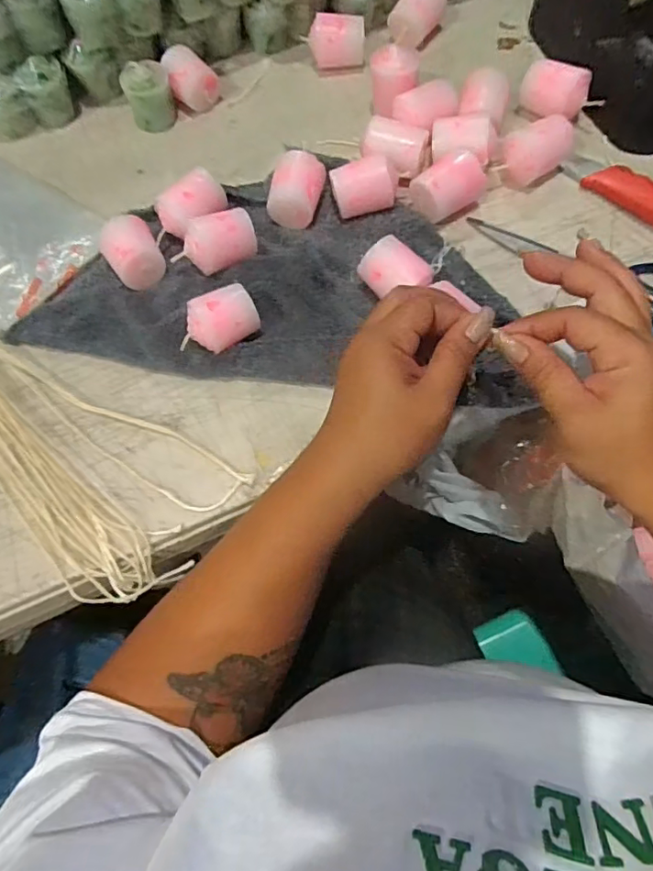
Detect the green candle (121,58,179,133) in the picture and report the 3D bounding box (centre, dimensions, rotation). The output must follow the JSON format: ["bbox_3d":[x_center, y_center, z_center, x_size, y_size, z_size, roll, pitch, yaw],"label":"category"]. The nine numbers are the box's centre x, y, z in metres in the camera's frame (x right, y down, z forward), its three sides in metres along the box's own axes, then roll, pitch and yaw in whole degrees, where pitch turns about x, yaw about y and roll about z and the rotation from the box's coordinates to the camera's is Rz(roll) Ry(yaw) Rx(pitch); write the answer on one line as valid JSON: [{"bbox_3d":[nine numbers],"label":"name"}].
[{"bbox_3d":[-0.146,-0.282,0.456,0.037,0.043,0.032,-21,69,-3],"label":"green candle"}]

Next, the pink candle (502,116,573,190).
[{"bbox_3d":[0.153,-0.205,0.398,0.049,0.032,0.032,-26,69,-5],"label":"pink candle"}]

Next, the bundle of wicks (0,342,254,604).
[{"bbox_3d":[-0.290,-0.067,0.370,0.499,0.031,0.109,32,75,15],"label":"bundle of wicks"}]

